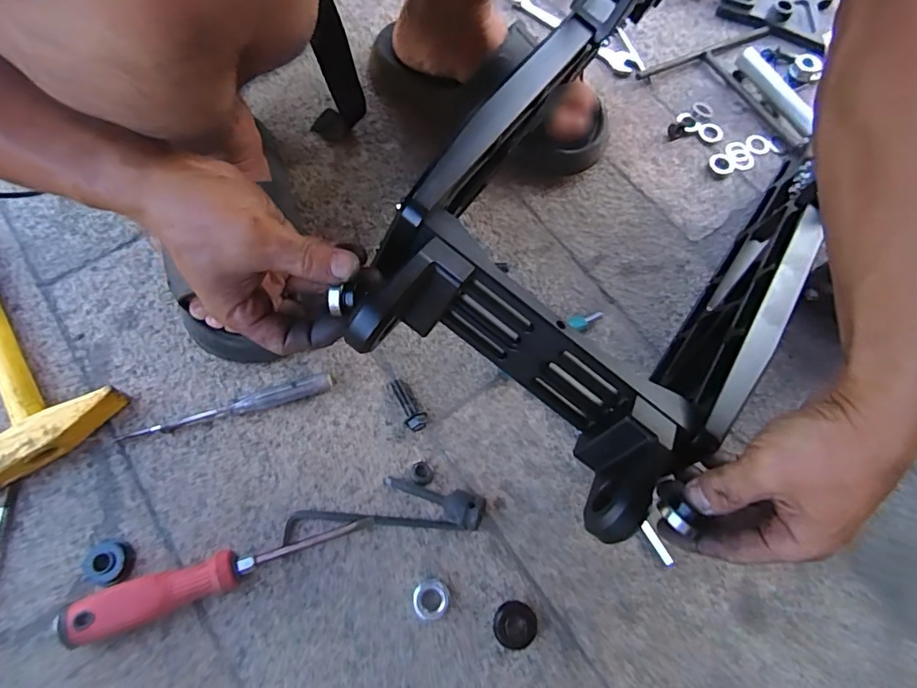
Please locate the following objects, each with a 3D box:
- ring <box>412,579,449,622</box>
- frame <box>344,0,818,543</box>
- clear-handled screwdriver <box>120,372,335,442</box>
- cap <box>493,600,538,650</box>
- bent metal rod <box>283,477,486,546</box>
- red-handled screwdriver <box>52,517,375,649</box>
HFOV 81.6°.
[{"bbox_3d":[-0.020,0.182,0.379,0.025,0.012,0.026,0,69,-1],"label":"ring"},{"bbox_3d":[0.129,-0.104,0.375,0.237,0.086,0.415,32,72,10],"label":"frame"},{"bbox_3d":[-0.182,0.052,0.421,0.166,0.012,0.014,-16,70,-7],"label":"clear-handled screwdriver"},{"bbox_3d":[0.040,0.199,0.377,0.030,0.004,0.030,0,69,-1],"label":"cap"},{"bbox_3d":[-0.056,0.120,0.393,0.146,0.025,0.040,-3,69,-3],"label":"bent metal rod"},{"bbox_3d":[-0.166,0.159,0.374,0.207,0.030,0.028,-19,71,-9],"label":"red-handled screwdriver"}]

